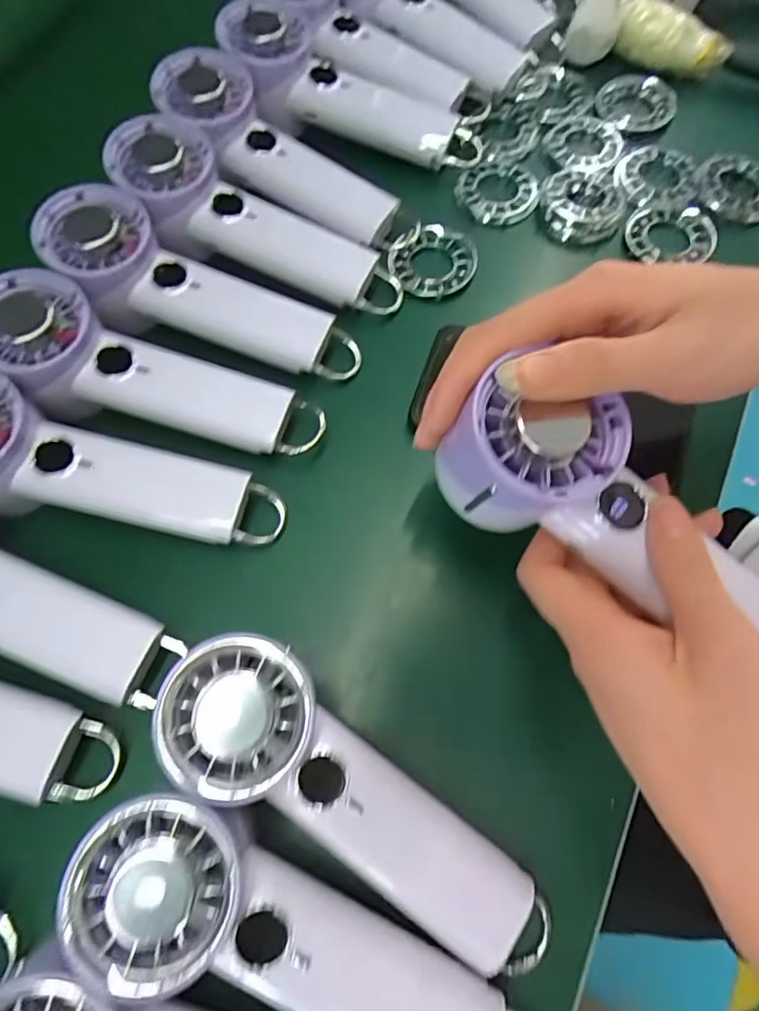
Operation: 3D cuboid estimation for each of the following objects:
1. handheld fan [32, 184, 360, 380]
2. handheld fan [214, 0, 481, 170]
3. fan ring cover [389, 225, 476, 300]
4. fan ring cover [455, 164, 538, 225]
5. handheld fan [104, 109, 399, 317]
[{"bbox_3d":[-0.106,-0.125,0.329,0.190,0.030,0.066,22,71,-10],"label":"handheld fan"},{"bbox_3d":[-0.020,-0.288,0.390,0.193,0.037,0.072,19,70,-12],"label":"handheld fan"},{"bbox_3d":[0.037,-0.165,0.368,0.050,0.016,0.058,39,76,15],"label":"fan ring cover"},{"bbox_3d":[0.085,-0.223,0.391,0.056,0.007,0.051,-29,71,-8],"label":"fan ring cover"},{"bbox_3d":[-0.076,-0.178,0.350,0.189,0.032,0.063,26,72,-9],"label":"handheld fan"}]

